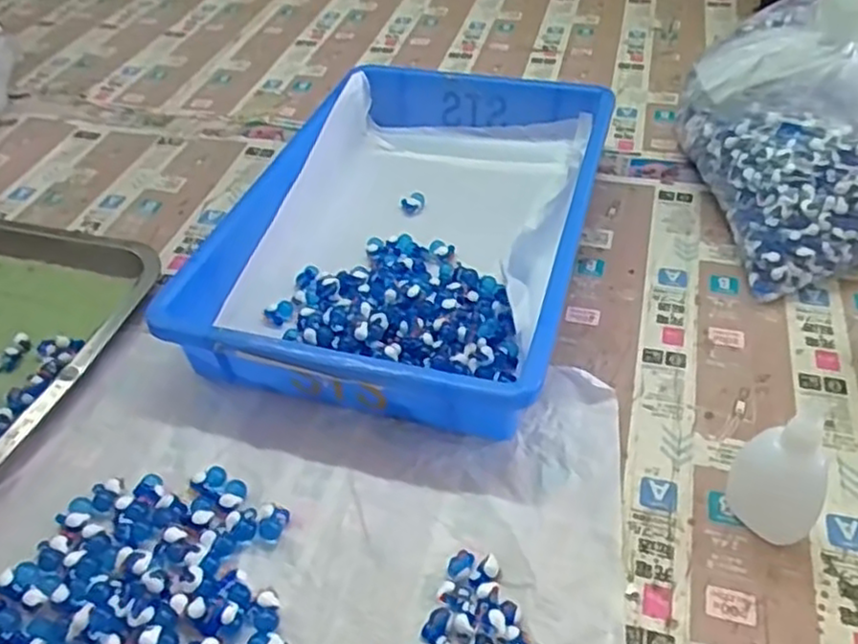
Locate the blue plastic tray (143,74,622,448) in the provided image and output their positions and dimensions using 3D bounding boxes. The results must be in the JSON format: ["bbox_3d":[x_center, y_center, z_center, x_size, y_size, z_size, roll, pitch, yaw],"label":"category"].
[{"bbox_3d":[-0.005,-0.082,0.547,0.240,0.061,0.369,11,46,14],"label":"blue plastic tray"}]

